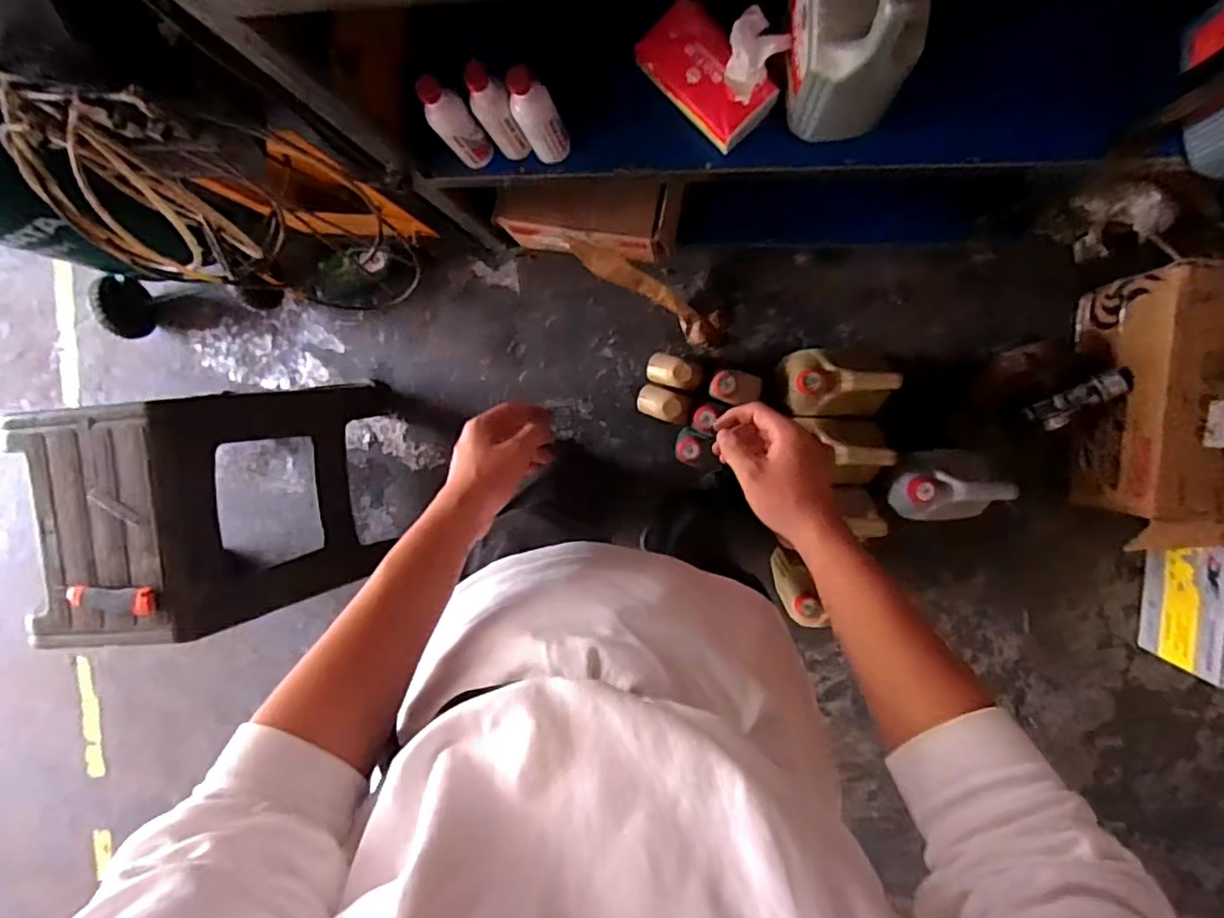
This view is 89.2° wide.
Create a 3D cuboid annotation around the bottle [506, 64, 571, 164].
[{"bbox_3d":[-0.094,-0.437,0.800,0.052,0.165,0.048,1,95,8],"label":"bottle"}]

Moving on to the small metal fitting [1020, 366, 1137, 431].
[{"bbox_3d":[0.864,-0.108,1.148,0.167,0.058,0.071,-30,91,26],"label":"small metal fitting"}]

